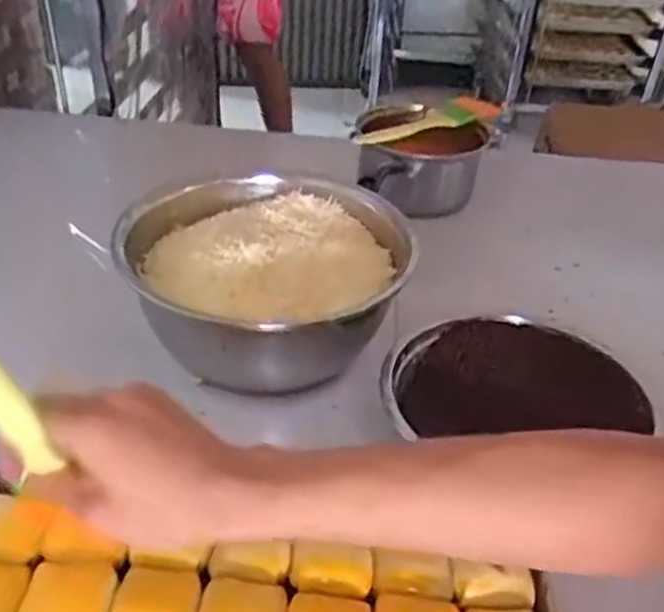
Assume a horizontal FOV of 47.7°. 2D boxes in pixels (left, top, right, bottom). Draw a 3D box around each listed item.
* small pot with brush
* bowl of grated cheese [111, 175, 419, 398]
[{"bbox_3d":[0.116,-0.184,0.930,0.178,0.106,0.153,0,36,-6],"label":"small pot with brush"},{"bbox_3d":[-0.051,-0.021,0.665,0.231,0.103,0.232,3,36,-2],"label":"bowl of grated cheese"}]

